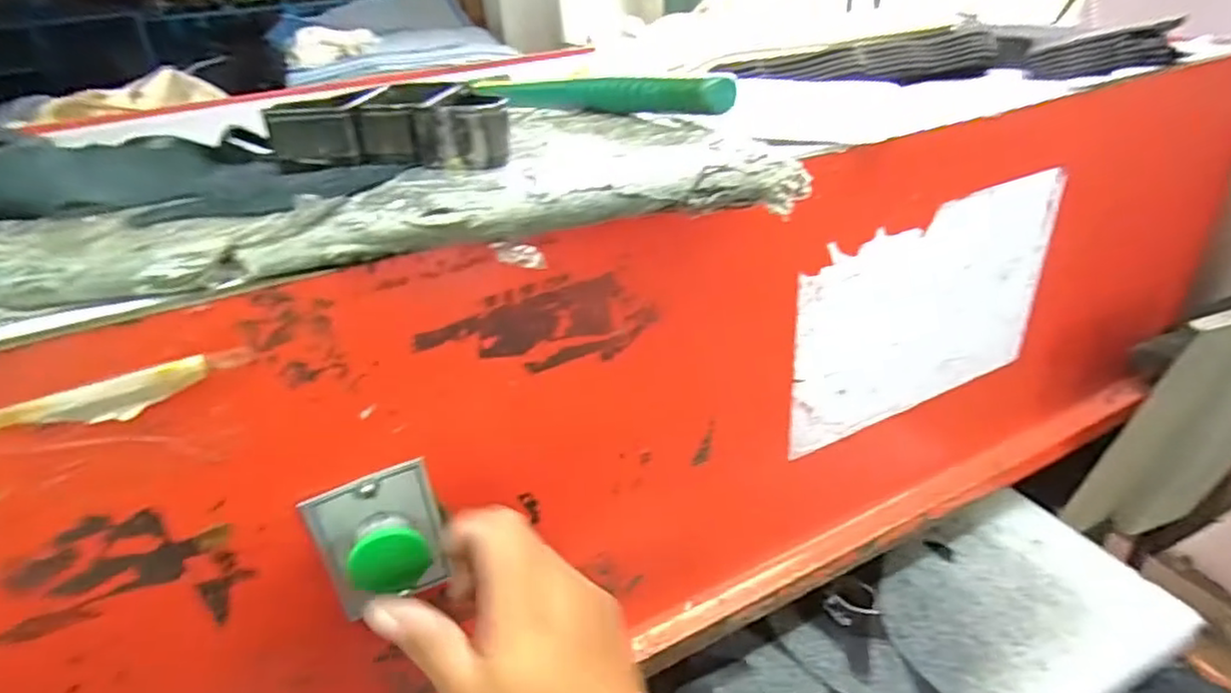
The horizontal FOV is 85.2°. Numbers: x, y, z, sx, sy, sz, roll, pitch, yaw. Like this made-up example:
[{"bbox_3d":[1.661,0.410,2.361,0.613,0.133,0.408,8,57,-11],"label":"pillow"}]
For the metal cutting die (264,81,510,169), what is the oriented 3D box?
[{"bbox_3d":[-0.122,-0.132,0.389,0.132,0.040,0.087,-3,30,6],"label":"metal cutting die"}]

